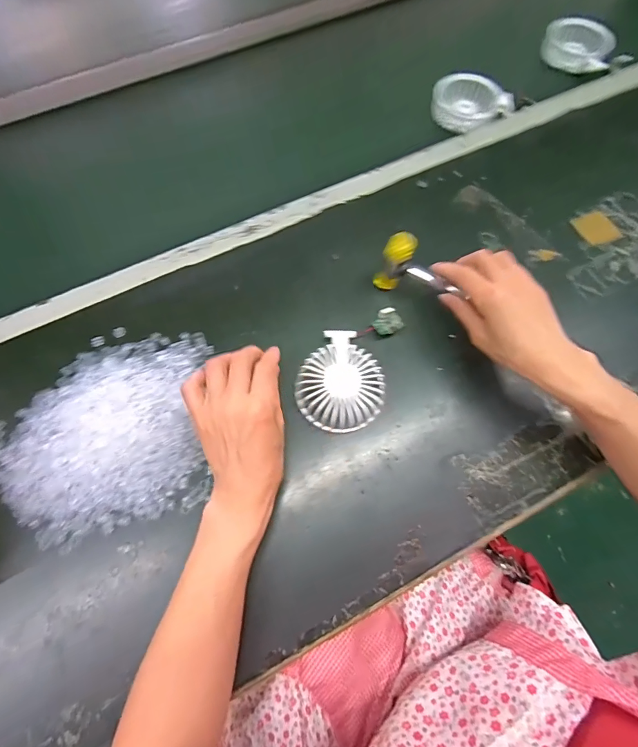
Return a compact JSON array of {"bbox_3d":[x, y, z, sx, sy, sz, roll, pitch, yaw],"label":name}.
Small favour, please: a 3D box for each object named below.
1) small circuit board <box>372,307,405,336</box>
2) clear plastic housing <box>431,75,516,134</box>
[{"bbox_3d":[0.075,-0.057,0.426,0.032,0.017,0.025,-10,69,-4],"label":"small circuit board"},{"bbox_3d":[0.219,-0.393,0.576,0.084,0.040,0.091,-30,72,-11],"label":"clear plastic housing"}]

